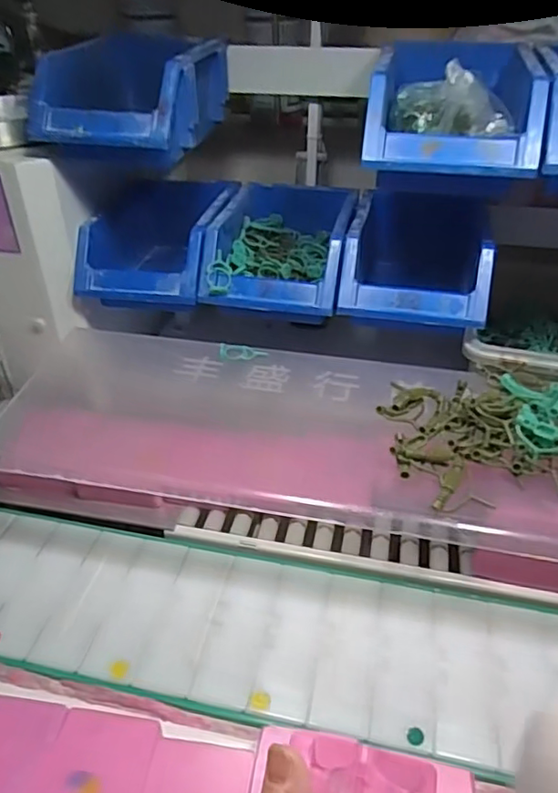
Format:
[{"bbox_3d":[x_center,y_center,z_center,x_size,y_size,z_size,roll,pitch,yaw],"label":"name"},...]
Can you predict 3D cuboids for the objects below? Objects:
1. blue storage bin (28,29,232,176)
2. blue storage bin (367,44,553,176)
[{"bbox_3d":[-0.126,-0.262,0.514,0.129,0.075,0.175,7,38,10],"label":"blue storage bin"},{"bbox_3d":[0.138,-0.234,0.463,0.122,0.064,0.184,7,38,10],"label":"blue storage bin"}]

